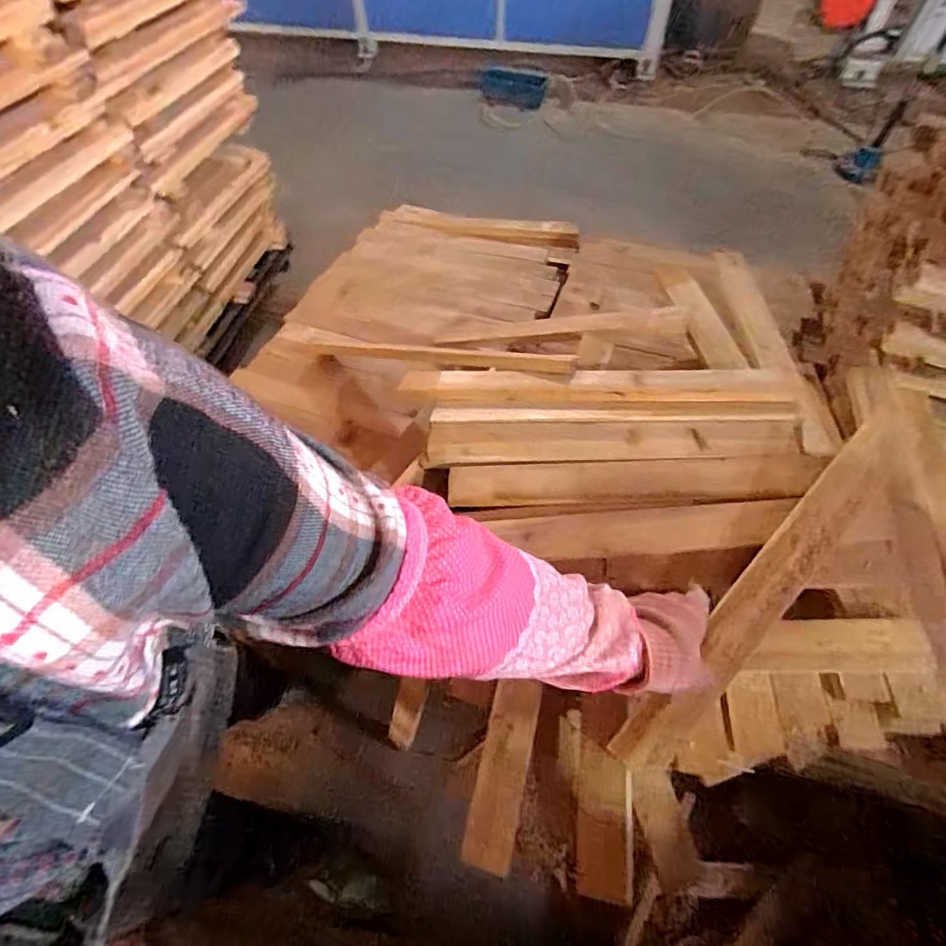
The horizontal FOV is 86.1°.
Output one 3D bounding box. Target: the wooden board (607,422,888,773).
[{"bbox_3d":[0.307,0.132,0.539,0.051,0.025,0.443,39,81,23],"label":"wooden board"}]

